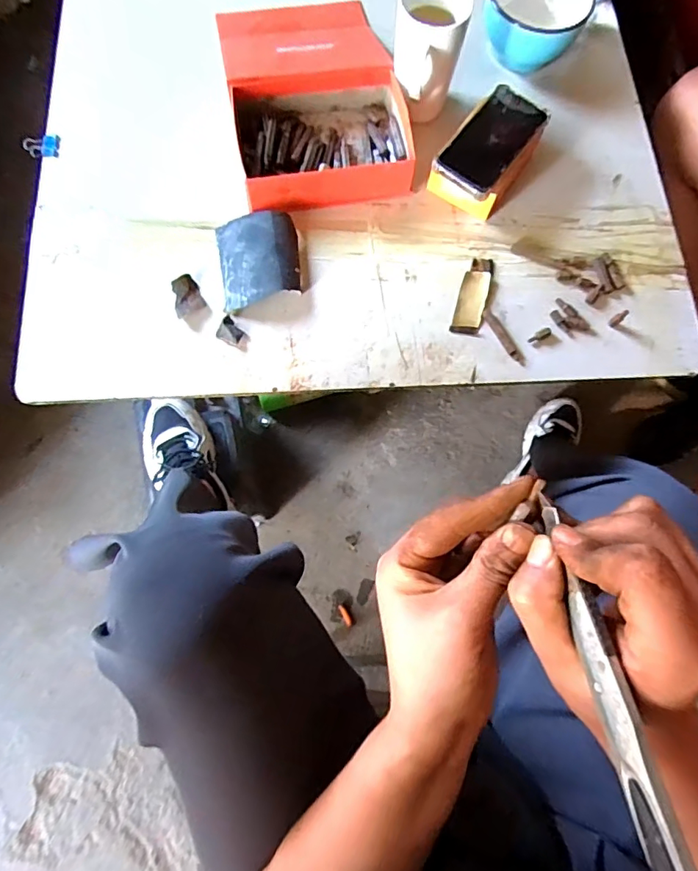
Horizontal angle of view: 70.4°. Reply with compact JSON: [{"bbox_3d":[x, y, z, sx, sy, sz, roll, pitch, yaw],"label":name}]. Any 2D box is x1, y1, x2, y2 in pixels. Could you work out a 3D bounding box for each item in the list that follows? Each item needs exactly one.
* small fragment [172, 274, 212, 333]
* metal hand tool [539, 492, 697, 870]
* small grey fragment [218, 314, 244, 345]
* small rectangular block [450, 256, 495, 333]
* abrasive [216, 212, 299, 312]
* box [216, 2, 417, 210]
[{"bbox_3d":[-0.183,-0.152,0.568,0.034,0.008,0.067,-26,78,-10],"label":"small fragment"},{"bbox_3d":[0.103,0.094,0.199,0.009,0.012,0.141,-9,68,-4],"label":"metal hand tool"},{"bbox_3d":[-0.133,-0.120,0.563,0.027,0.007,0.027,21,75,2],"label":"small grey fragment"},{"bbox_3d":[0.150,-0.170,0.588,0.034,0.013,0.105,18,75,1],"label":"small rectangular block"},{"bbox_3d":[-0.104,-0.203,0.572,0.090,0.026,0.113,-7,76,-5],"label":"abrasive"},{"bbox_3d":[-0.046,-0.437,0.632,0.207,0.051,0.324,-10,76,-6],"label":"box"}]

